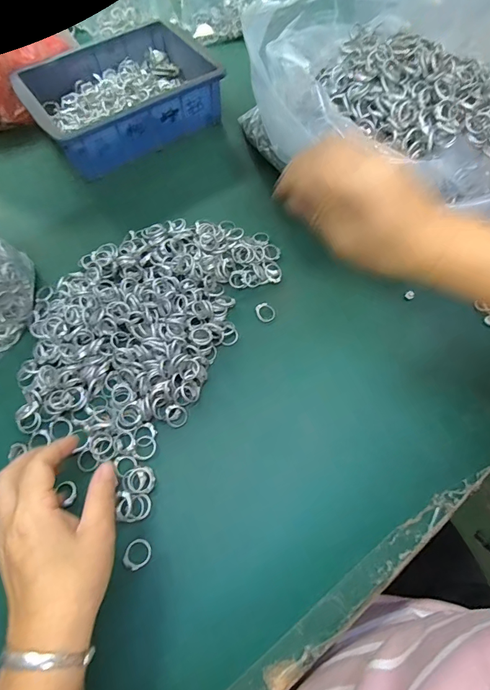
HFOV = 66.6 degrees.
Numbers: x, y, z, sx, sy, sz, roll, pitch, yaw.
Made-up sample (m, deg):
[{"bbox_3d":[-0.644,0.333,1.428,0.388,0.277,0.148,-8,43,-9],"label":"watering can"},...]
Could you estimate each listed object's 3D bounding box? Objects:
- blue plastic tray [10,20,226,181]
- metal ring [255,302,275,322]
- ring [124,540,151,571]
[{"bbox_3d":[-0.173,-0.350,0.523,0.242,0.059,0.174,-36,68,-15],"label":"blue plastic tray"},{"bbox_3d":[0.022,-0.035,0.403,0.019,0.004,0.022,-28,66,-11],"label":"metal ring"},{"bbox_3d":[-0.087,0.169,0.301,0.022,0.004,0.020,0,68,-1],"label":"ring"}]

